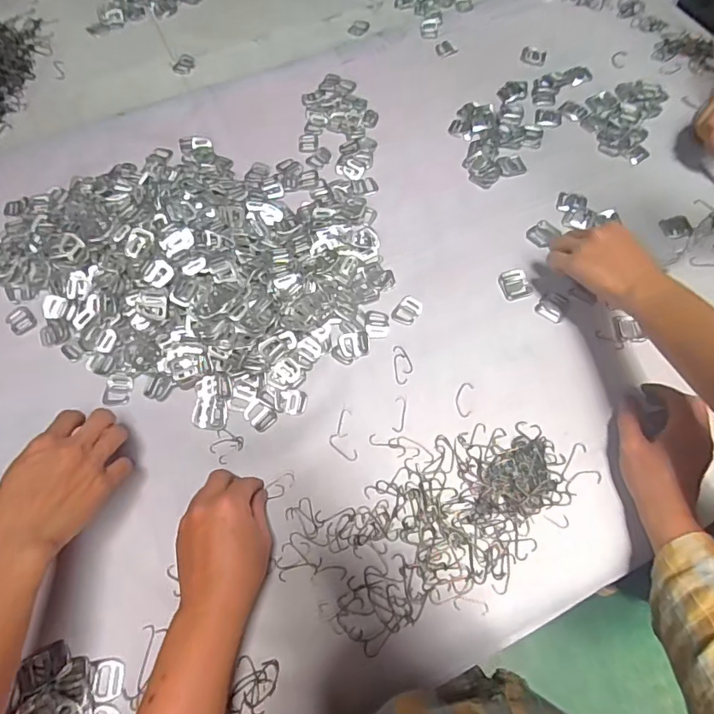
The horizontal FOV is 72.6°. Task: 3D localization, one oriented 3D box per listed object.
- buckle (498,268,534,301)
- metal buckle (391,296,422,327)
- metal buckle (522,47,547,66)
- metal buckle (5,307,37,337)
[{"bbox_3d":[0.183,-0.085,0.561,0.035,0.008,0.035,-14,67,-6],"label":"buckle"},{"bbox_3d":[0.057,-0.053,0.549,0.026,0.004,0.037,32,70,13],"label":"metal buckle"},{"bbox_3d":[0.263,-0.447,0.722,0.036,0.004,0.038,16,67,7],"label":"metal buckle"},{"bbox_3d":[-0.372,-0.041,0.539,0.026,0.004,0.035,-40,72,-16],"label":"metal buckle"}]

